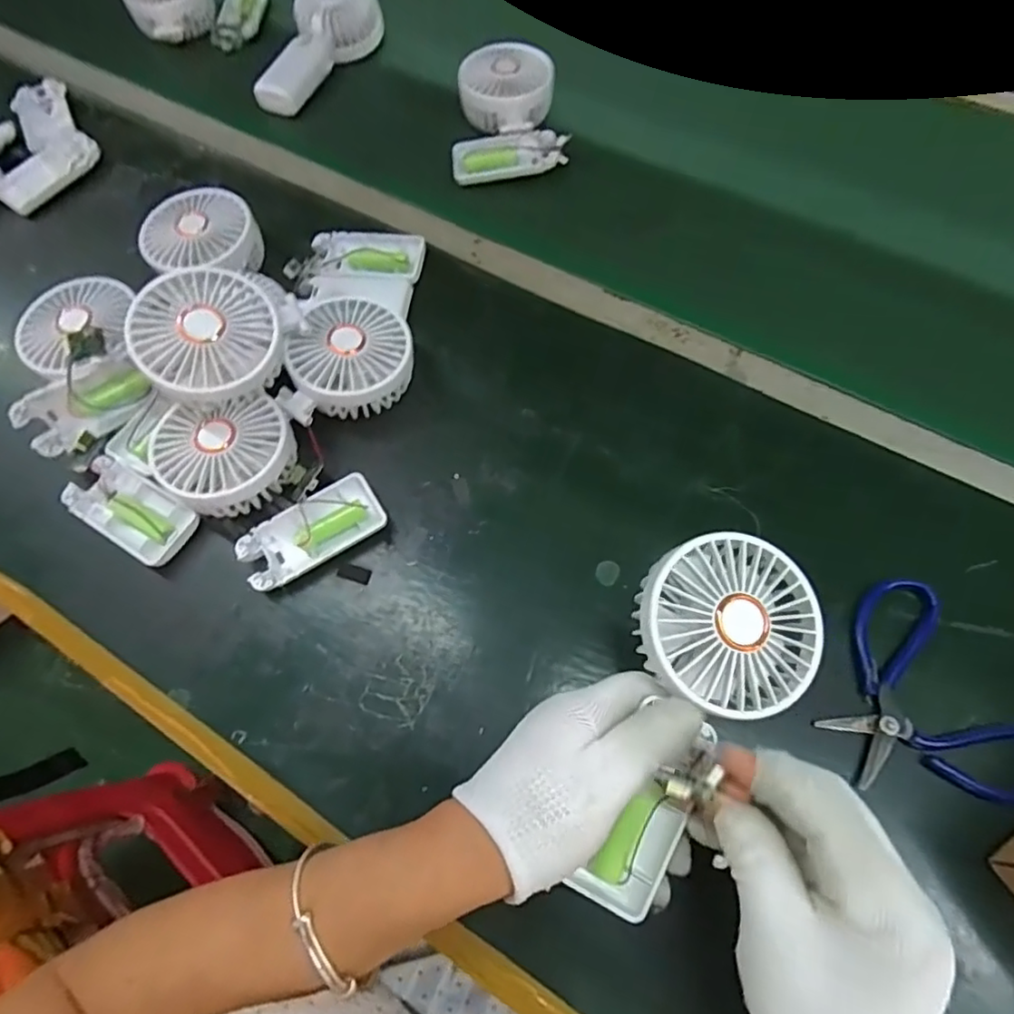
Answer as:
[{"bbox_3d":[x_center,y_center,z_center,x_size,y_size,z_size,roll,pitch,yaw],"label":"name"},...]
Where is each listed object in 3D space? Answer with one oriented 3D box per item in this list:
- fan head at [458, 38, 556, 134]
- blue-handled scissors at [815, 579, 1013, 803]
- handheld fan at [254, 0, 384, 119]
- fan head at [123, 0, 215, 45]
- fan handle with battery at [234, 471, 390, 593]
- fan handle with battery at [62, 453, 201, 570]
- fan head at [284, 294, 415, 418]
[{"bbox_3d":[0.000,-0.403,0.565,0.089,0.038,0.080,-2,66,2],"label":"fan head"},{"bbox_3d":[0.238,0.117,0.342,0.106,0.011,0.132,-27,68,-8],"label":"blue-handled scissors"},{"bbox_3d":[-0.195,-0.481,0.609,0.086,0.046,0.171,11,65,6],"label":"handheld fan"},{"bbox_3d":[-0.377,-0.567,0.658,0.088,0.045,0.081,-21,67,-6],"label":"fan head"},{"bbox_3d":[-0.131,0.016,0.398,0.096,0.018,0.045,-32,69,-10],"label":"fan handle with battery"},{"bbox_3d":[-0.261,0.004,0.412,0.091,0.018,0.046,29,71,15],"label":"fan handle with battery"},{"bbox_3d":[-0.111,-0.108,0.432,0.078,0.052,0.086,18,69,10],"label":"fan head"}]

